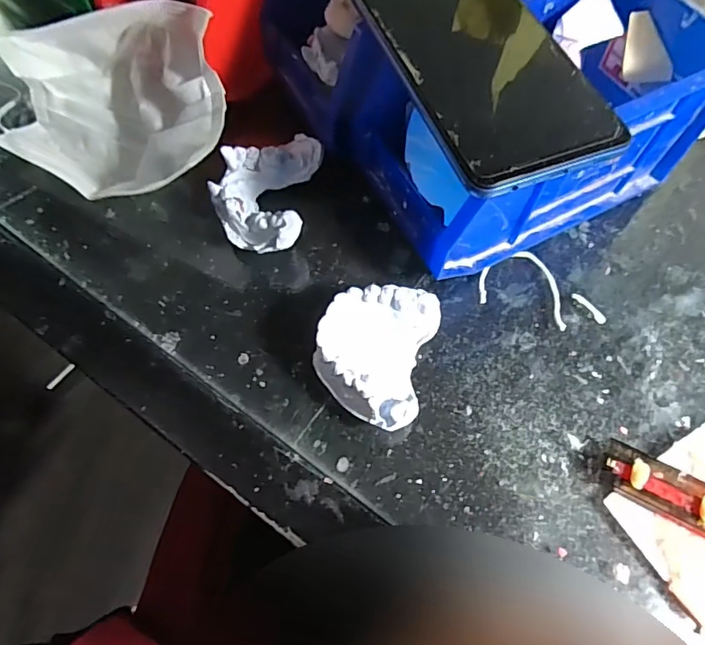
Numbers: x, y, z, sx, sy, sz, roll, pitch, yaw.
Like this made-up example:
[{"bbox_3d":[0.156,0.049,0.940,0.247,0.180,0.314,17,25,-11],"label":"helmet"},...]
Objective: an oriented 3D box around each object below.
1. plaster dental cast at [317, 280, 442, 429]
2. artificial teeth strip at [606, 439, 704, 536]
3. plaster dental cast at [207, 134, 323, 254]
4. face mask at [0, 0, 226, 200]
[{"bbox_3d":[0.010,0.016,0.250,0.053,0.031,0.066,14,65,8],"label":"plaster dental cast"},{"bbox_3d":[0.145,0.077,0.228,0.058,0.010,0.021,26,67,13],"label":"artificial teeth strip"},{"bbox_3d":[-0.050,-0.076,0.293,0.054,0.030,0.081,9,65,5],"label":"plaster dental cast"},{"bbox_3d":[-0.144,-0.128,0.296,0.150,0.067,0.098,0,64,1],"label":"face mask"}]

